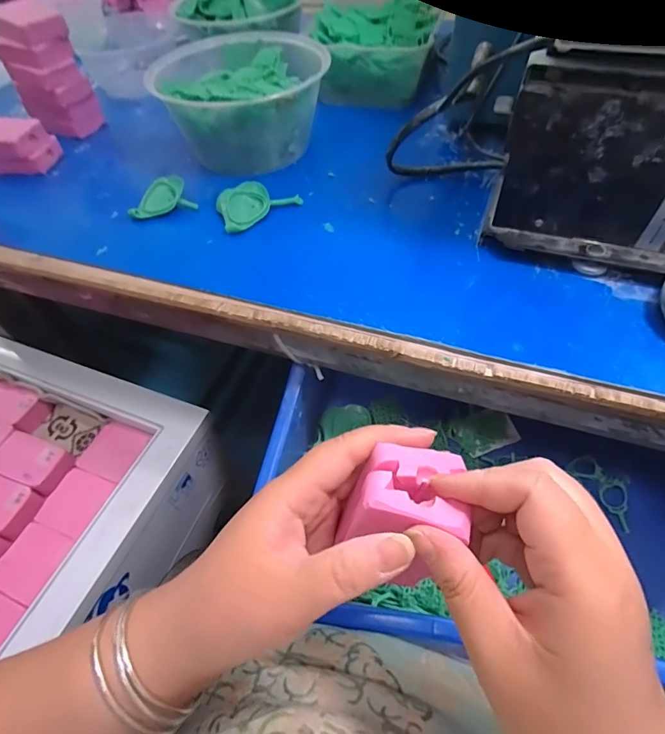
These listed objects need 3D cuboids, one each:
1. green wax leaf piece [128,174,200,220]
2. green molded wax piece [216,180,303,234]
[{"bbox_3d":[-0.155,-0.153,0.397,0.057,0.020,0.032,-12,54,-5],"label":"green wax leaf piece"},{"bbox_3d":[-0.068,-0.147,0.385,0.071,0.018,0.041,-28,57,-16],"label":"green molded wax piece"}]

